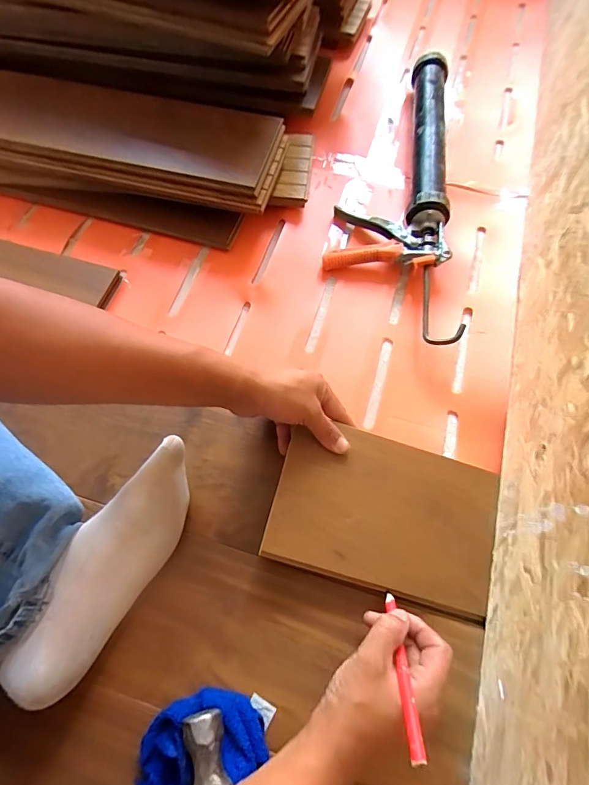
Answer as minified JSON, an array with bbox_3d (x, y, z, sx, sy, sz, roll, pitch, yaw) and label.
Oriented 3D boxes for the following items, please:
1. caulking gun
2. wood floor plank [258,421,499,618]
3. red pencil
[{"bbox_3d":[0.152,-0.322,0.637,0.183,0.051,0.565,-2,69,19],"label":"caulking gun"},{"bbox_3d":[0.098,0.125,0.430,0.233,0.008,0.151,16,66,-2],"label":"wood floor plank"},{"bbox_3d":[0.089,0.227,0.338,0.015,0.009,0.144,5,21,0],"label":"red pencil"}]

